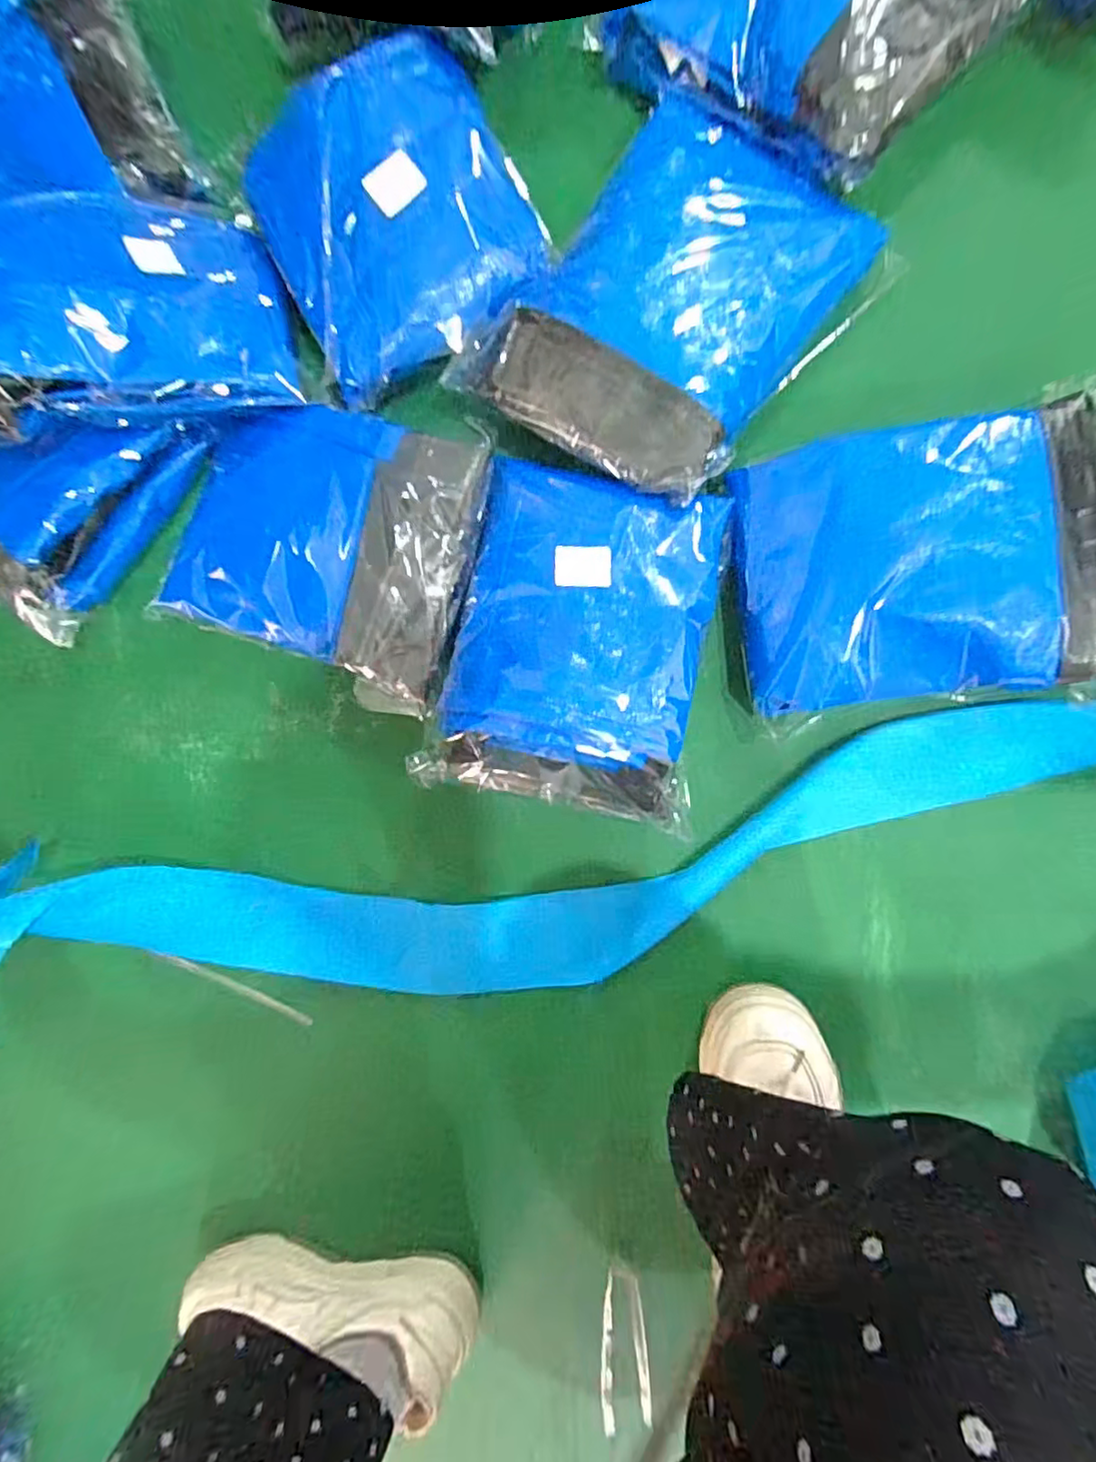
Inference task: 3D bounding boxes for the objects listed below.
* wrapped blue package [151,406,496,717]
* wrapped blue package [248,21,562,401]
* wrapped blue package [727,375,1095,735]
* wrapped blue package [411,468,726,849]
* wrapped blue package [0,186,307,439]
[{"bbox_3d":[-0.188,-0.150,0.500,0.258,0.048,0.211,16,98,10],"label":"wrapped blue package"},{"bbox_3d":[-0.119,-0.397,0.474,0.196,0.055,0.207,-27,87,9],"label":"wrapped blue package"},{"bbox_3d":[0.268,-0.115,0.435,0.247,0.066,0.196,-7,90,10],"label":"wrapped blue package"},{"bbox_3d":[0.018,-0.069,0.438,0.189,0.055,0.241,10,93,9],"label":"wrapped blue package"},{"bbox_3d":[-0.331,-0.337,0.465,0.249,0.054,0.196,-7,79,-18],"label":"wrapped blue package"}]

